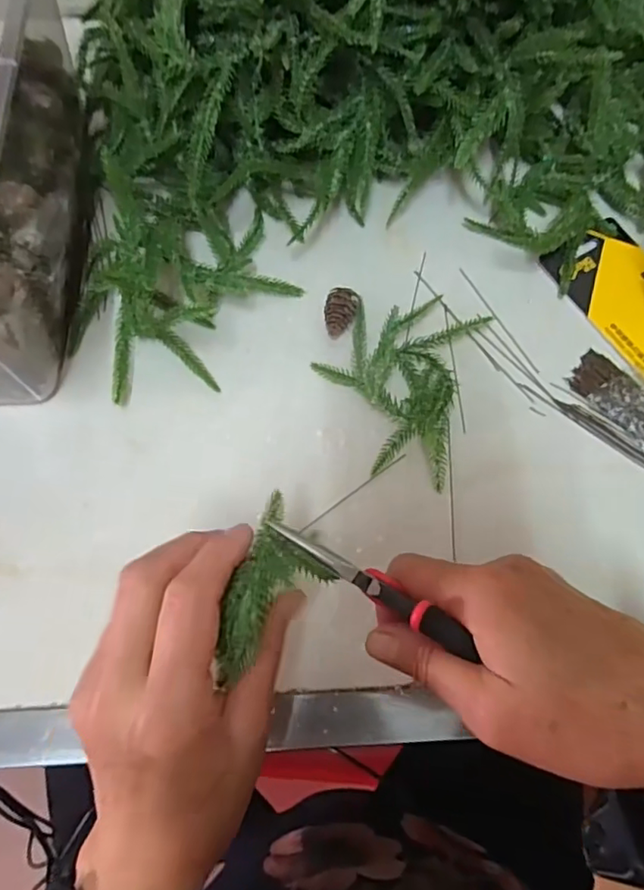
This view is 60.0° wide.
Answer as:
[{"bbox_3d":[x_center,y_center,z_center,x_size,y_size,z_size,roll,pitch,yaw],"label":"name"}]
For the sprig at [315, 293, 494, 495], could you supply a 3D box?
[{"bbox_3d":[0.046,-0.051,0.376,0.109,0.034,0.129,19,72,5],"label":"sprig"}]

